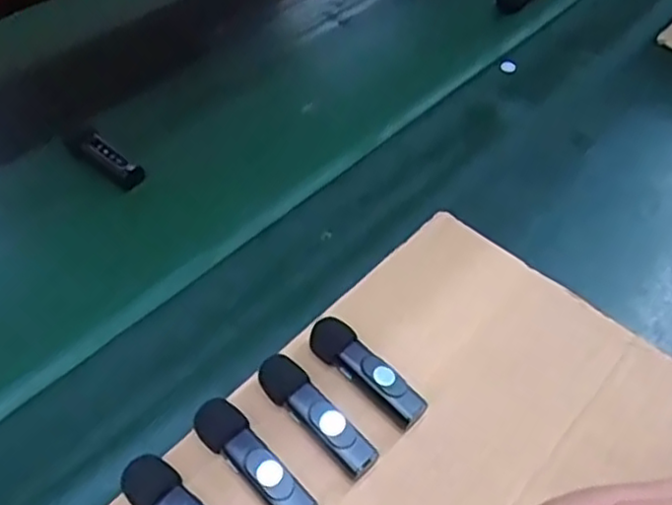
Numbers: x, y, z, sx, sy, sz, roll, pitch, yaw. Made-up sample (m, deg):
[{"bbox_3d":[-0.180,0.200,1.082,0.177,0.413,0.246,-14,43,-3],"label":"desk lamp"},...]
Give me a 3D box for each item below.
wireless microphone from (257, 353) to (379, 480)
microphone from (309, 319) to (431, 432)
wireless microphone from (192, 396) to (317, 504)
[{"bbox_3d":[-0.009,0.071,0.308,0.063,0.015,0.018,38,57,24],"label":"wireless microphone"},{"bbox_3d":[0.014,0.055,0.323,0.062,0.015,0.019,39,58,24],"label":"microphone"},{"bbox_3d":[-0.035,0.088,0.292,0.019,0.015,0.063,-35,61,-28],"label":"wireless microphone"}]

